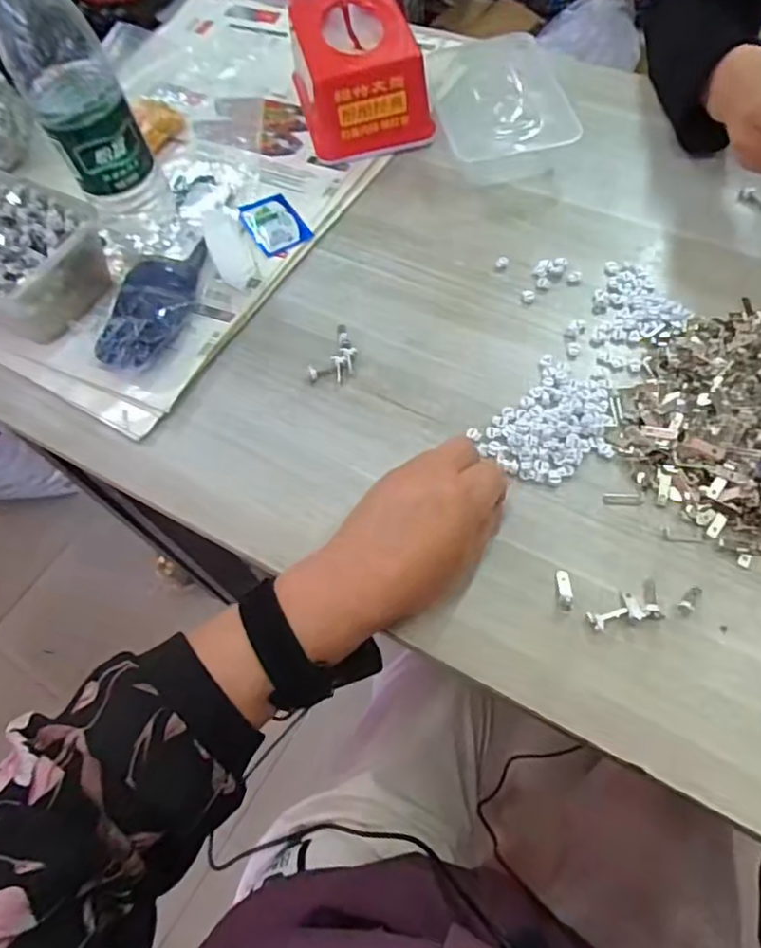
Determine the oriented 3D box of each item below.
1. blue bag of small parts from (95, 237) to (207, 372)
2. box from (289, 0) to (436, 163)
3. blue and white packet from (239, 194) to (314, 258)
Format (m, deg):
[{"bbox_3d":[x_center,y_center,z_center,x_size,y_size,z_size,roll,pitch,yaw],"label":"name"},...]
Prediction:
[{"bbox_3d":[-0.180,-0.134,0.469,0.061,0.024,0.141,2,51,3],"label":"blue bag of small parts"},{"bbox_3d":[-0.025,-0.373,0.554,0.107,0.077,0.147,-17,64,-4],"label":"box"},{"bbox_3d":[-0.092,-0.216,0.517,0.044,0.005,0.061,-31,64,-11],"label":"blue and white packet"}]

